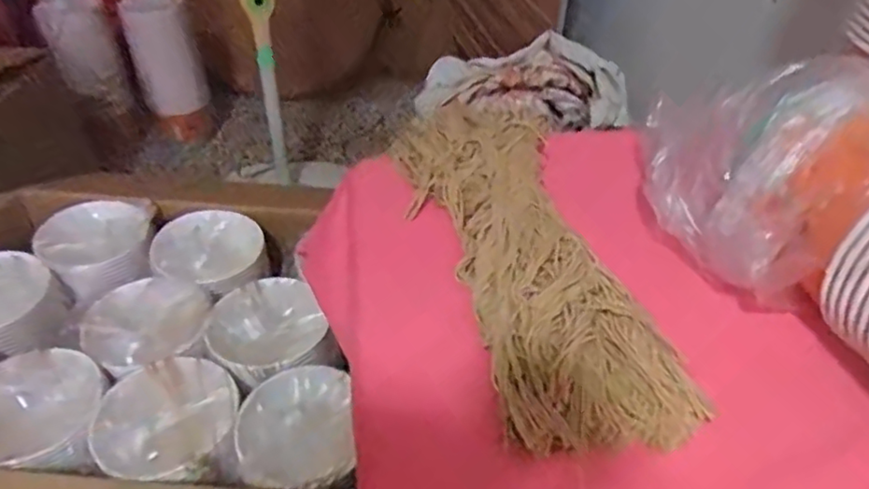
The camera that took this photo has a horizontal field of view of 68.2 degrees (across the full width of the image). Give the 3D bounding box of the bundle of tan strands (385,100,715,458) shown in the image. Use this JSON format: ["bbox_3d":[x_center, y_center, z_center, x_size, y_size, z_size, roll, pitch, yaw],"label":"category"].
[{"bbox_3d":[0.067,-0.009,0.516,0.135,0.059,0.384,-9,42,-11],"label":"bundle of tan strands"}]

